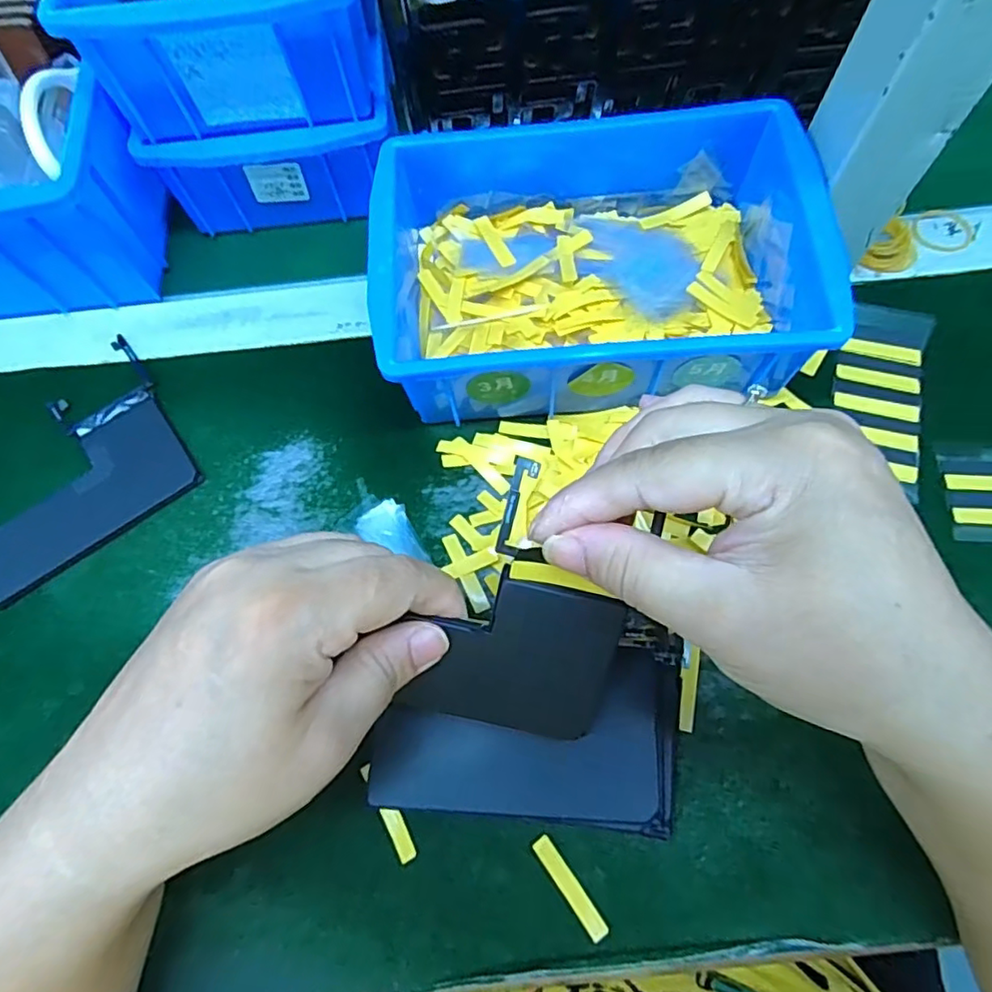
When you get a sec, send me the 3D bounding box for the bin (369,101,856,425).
[{"bbox_3d":[0.044,-0.110,0.295,0.195,0.068,0.132,-7,69,0],"label":"bin"}]

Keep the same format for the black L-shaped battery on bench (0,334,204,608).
[{"bbox_3d":[-0.218,-0.015,0.304,0.109,0.004,0.099,-35,72,-10],"label":"black L-shaped battery on bench"}]

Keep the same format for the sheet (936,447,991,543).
[{"bbox_3d":[0.233,-0.002,0.279,0.041,0.004,0.048,3,70,3],"label":"sheet"}]

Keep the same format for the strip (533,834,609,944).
[{"bbox_3d":[0.029,0.151,0.229,0.007,0.004,0.040,-34,72,-10],"label":"strip"}]

